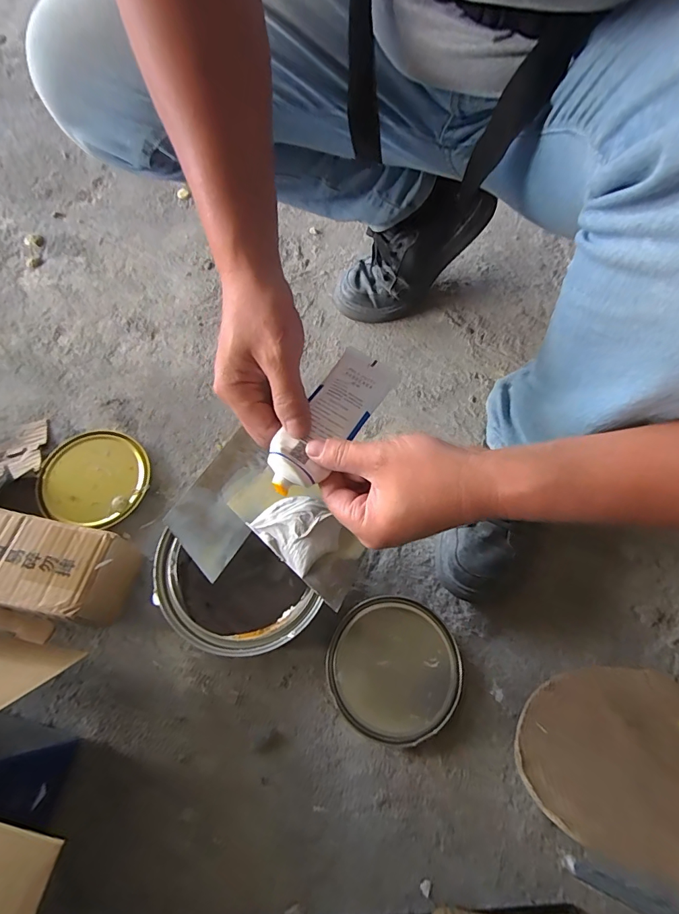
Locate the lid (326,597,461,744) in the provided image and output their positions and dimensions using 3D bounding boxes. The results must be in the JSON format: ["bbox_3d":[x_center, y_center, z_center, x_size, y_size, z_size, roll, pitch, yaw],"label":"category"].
[{"bbox_3d":[0.063,0.240,0.490,0.146,0.015,0.144,35,70,14],"label":"lid"}]

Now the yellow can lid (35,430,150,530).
[{"bbox_3d":[-0.332,0.028,0.578,0.138,0.018,0.131,0,66,0],"label":"yellow can lid"}]

